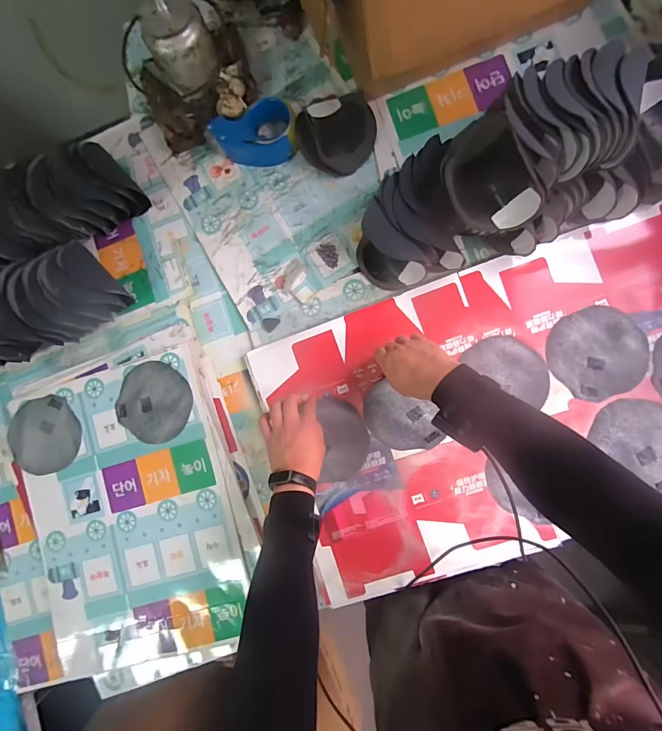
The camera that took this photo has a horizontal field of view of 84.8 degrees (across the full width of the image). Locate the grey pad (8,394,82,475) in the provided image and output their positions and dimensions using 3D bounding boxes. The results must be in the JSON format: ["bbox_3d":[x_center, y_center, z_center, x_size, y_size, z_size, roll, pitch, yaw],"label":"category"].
[{"bbox_3d":[-0.557,0.136,0.699,0.152,0.012,0.141,-13,84,7],"label":"grey pad"}]

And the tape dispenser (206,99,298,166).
[{"bbox_3d":[-0.140,-0.427,0.667,0.156,0.053,0.090,-5,85,8],"label":"tape dispenser"}]

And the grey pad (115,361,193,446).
[{"bbox_3d":[-0.328,0.068,0.675,0.145,0.006,0.141,23,92,9],"label":"grey pad"}]

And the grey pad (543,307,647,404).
[{"bbox_3d":[0.428,-0.022,0.579,0.145,0.008,0.140,-23,83,6],"label":"grey pad"}]

